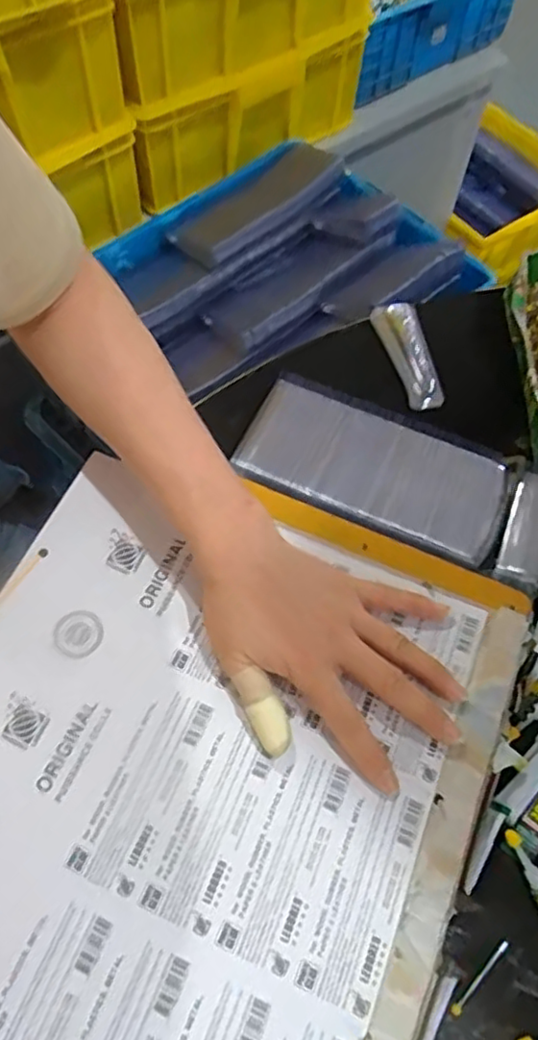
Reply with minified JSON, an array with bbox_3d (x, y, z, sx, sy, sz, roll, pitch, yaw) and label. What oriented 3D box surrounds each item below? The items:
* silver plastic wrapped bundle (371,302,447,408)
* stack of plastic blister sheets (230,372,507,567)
[{"bbox_3d":[0.111,-0.136,0.524,0.030,0.021,0.105,-12,64,-8],"label":"silver plastic wrapped bundle"},{"bbox_3d":[0.072,-0.033,0.458,0.185,0.027,0.103,23,62,7],"label":"stack of plastic blister sheets"}]

